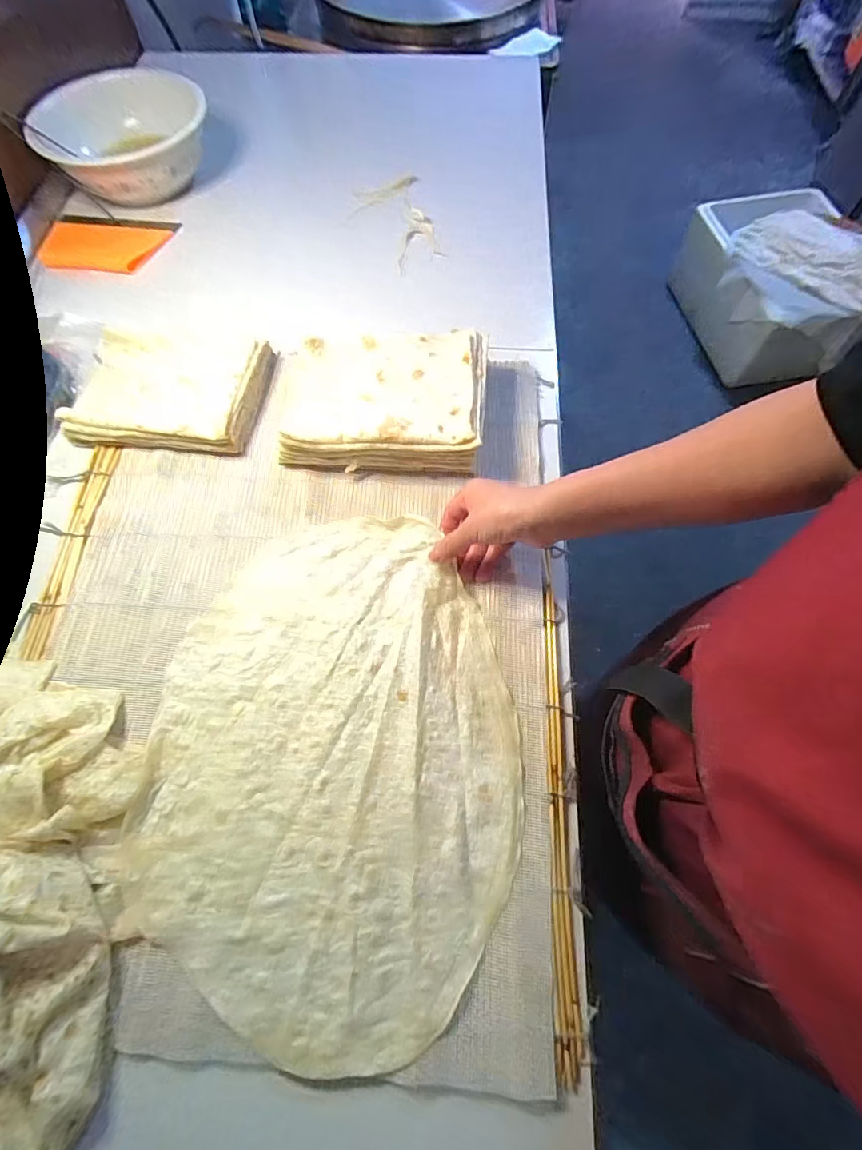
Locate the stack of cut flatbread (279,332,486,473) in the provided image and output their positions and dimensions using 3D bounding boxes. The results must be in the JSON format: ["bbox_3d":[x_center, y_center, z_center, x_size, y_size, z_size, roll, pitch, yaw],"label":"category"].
[{"bbox_3d":[-0.063,-0.206,0.567,0.246,0.064,0.170,4,66,2],"label":"stack of cut flatbread"}]

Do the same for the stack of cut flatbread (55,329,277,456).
[{"bbox_3d":[-0.326,-0.235,0.595,0.238,0.042,0.174,7,67,3],"label":"stack of cut flatbread"}]

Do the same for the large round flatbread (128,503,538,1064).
[{"bbox_3d":[-0.088,0.150,0.443,0.320,0.013,0.436,-2,66,0],"label":"large round flatbread"}]

